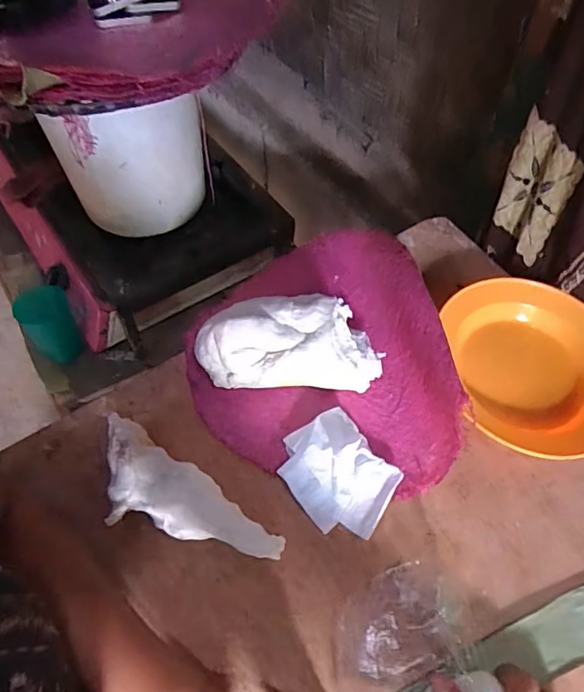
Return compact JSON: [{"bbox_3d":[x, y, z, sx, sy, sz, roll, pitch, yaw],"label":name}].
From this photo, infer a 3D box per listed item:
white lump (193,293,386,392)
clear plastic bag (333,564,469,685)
[{"bbox_3d":[-0.001,-0.004,0.519,0.185,0.069,0.079,-3,58,-3],"label":"white lump"},{"bbox_3d":[0.094,0.243,0.432,0.114,0.023,0.085,-8,58,-6],"label":"clear plastic bag"}]

